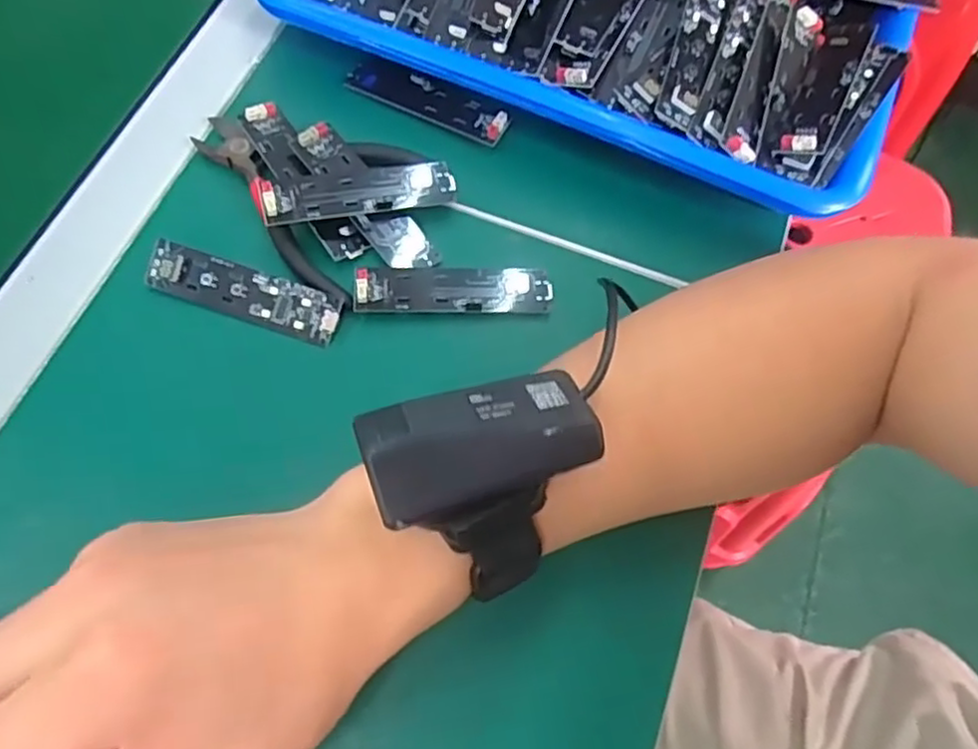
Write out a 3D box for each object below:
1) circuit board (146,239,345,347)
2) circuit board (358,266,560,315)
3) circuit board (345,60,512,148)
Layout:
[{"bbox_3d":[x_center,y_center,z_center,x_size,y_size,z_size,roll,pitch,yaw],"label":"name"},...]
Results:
[{"bbox_3d":[-0.112,-0.038,0.326,0.090,0.004,0.023,19,87,2],"label":"circuit board"},{"bbox_3d":[-0.017,-0.040,0.333,0.091,0.010,0.024,-2,67,-5],"label":"circuit board"},{"bbox_3d":[-0.033,-0.146,0.375,0.091,0.006,0.023,27,68,8],"label":"circuit board"}]

